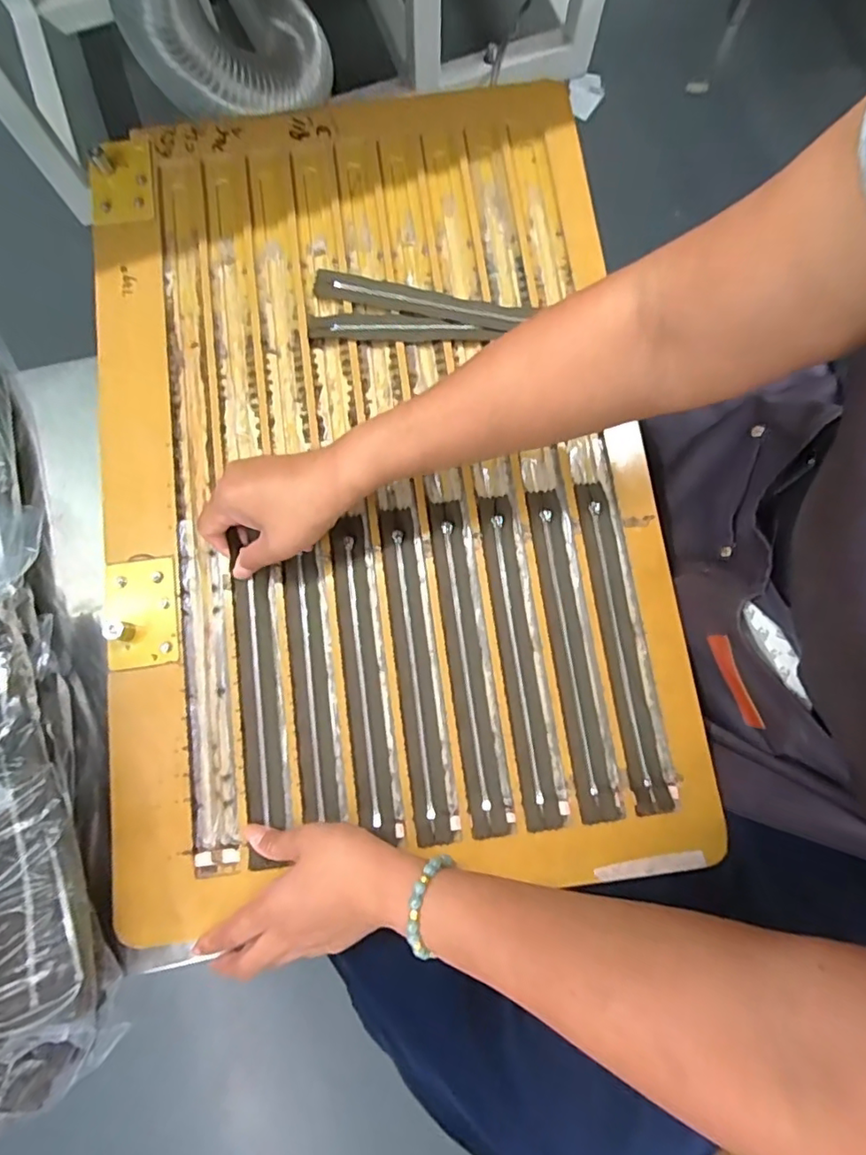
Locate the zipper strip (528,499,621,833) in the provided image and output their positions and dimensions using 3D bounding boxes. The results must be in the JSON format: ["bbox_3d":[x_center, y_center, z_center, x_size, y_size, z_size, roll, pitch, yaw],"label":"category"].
[{"bbox_3d":[0.111,0.054,0.433,0.027,0.008,0.255,-6,80,-1],"label":"zipper strip"}]

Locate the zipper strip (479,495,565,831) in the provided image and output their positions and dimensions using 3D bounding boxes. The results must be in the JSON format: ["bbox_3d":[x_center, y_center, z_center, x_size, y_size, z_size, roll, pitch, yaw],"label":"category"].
[{"bbox_3d":[0.068,0.058,0.431,0.025,0.008,0.256,-7,80,-2],"label":"zipper strip"}]

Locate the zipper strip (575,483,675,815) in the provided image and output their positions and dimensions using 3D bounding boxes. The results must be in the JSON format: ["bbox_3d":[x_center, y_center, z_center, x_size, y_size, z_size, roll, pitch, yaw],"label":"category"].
[{"bbox_3d":[0.150,0.048,0.434,0.028,0.009,0.255,-7,80,-2],"label":"zipper strip"}]

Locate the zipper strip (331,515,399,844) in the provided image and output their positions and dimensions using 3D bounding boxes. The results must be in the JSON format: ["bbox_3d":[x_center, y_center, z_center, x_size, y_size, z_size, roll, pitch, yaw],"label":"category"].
[{"bbox_3d":[-0.056,0.071,0.431,0.025,0.008,0.242,-7,80,-2],"label":"zipper strip"}]

